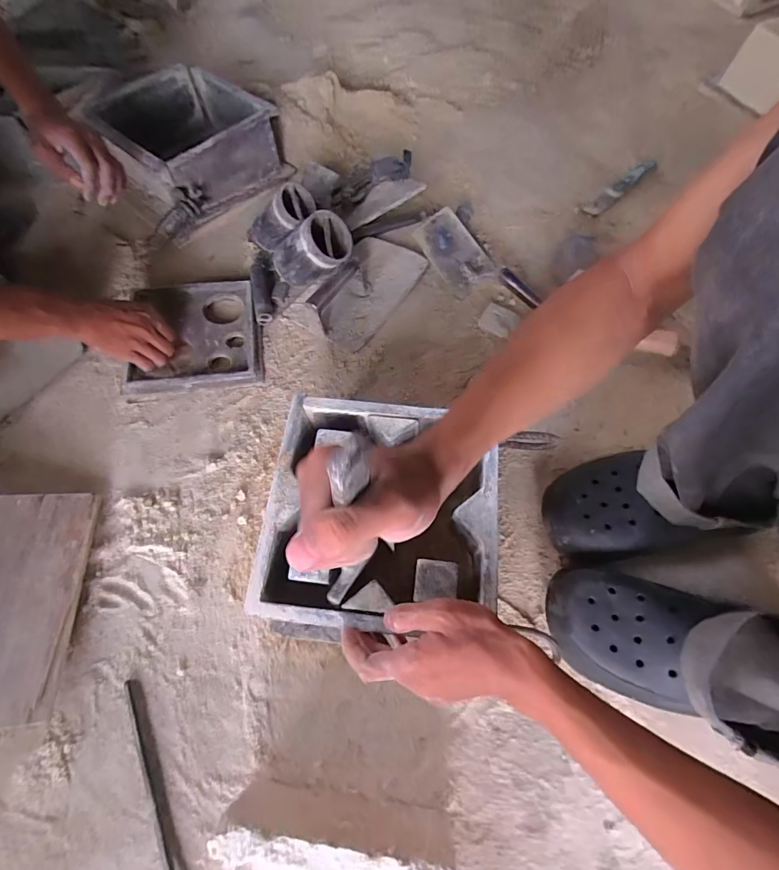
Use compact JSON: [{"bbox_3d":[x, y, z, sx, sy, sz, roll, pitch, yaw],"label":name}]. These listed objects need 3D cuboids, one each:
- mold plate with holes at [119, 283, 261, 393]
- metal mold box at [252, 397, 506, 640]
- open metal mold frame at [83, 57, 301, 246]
[{"bbox_3d":[-0.291,-0.153,0.646,0.182,0.042,0.186,-9,67,-2],"label":"mold plate with holes"},{"bbox_3d":[-0.006,0.082,0.452,0.224,0.069,0.228,4,67,3],"label":"metal mold box"},{"bbox_3d":[-0.347,-0.508,0.755,0.265,0.123,0.253,-39,71,-14],"label":"open metal mold frame"}]

